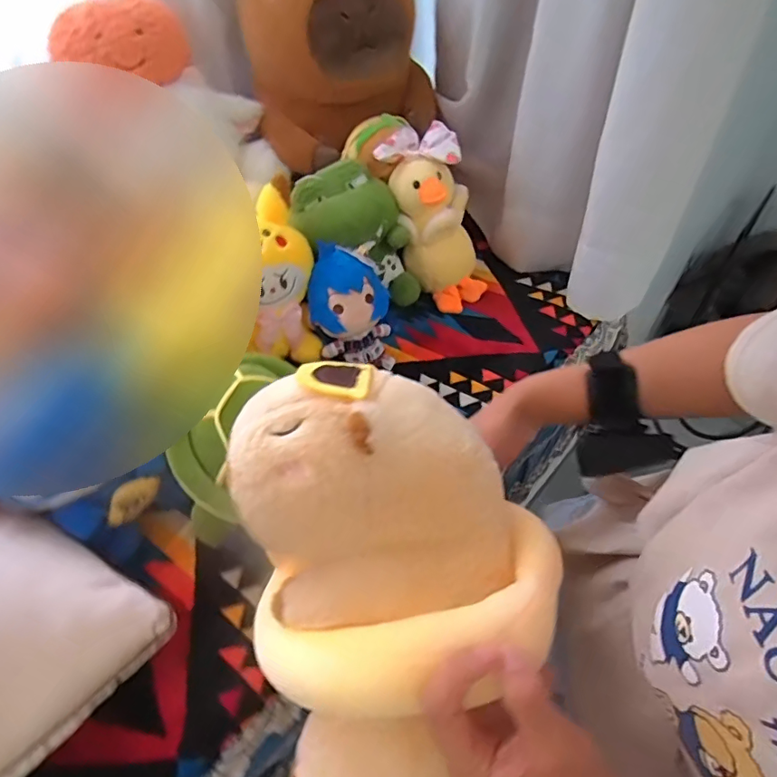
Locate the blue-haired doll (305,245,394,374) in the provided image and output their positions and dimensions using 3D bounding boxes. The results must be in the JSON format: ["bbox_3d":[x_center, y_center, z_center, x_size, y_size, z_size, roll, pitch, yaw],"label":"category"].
[{"bbox_3d":[-0.053,-0.114,0.695,0.107,0.139,0.115,-6,50,-3],"label":"blue-haired doll"}]

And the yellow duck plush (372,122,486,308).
[{"bbox_3d":[0.067,-0.235,0.722,0.106,0.255,0.097,-39,34,-27],"label":"yellow duck plush"}]

